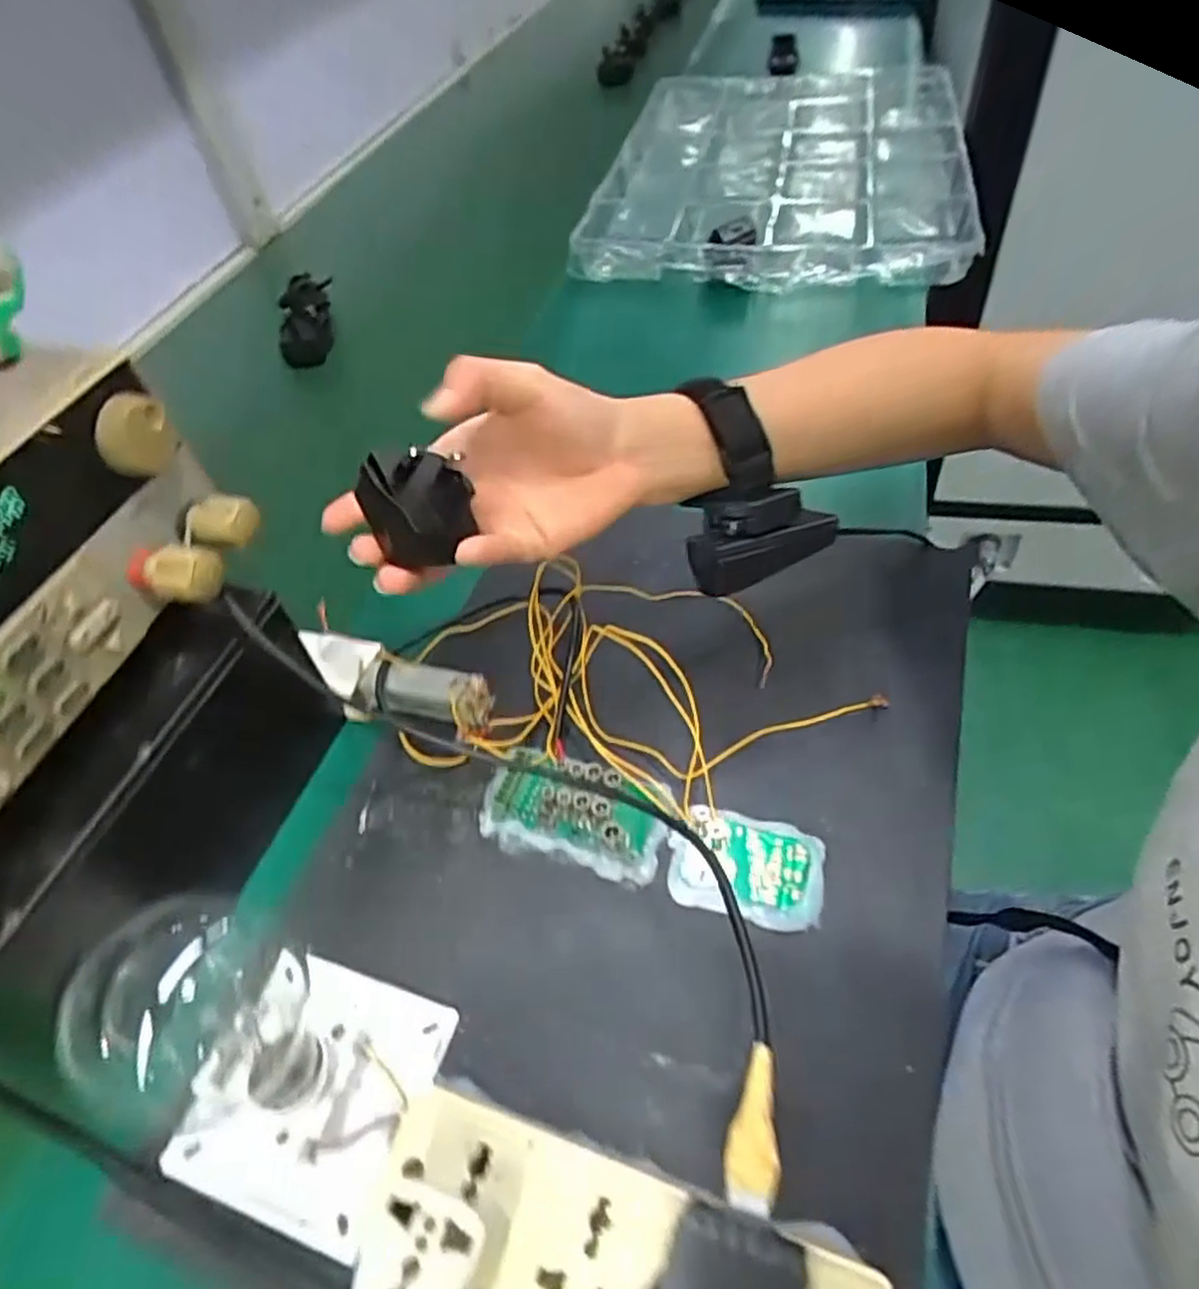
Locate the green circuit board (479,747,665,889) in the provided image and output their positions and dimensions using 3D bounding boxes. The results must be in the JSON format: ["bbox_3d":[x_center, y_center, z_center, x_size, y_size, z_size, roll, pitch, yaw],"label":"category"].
[{"bbox_3d":[-0.013,0.080,0.372,0.088,0.019,0.048,17,54,20],"label":"green circuit board"}]

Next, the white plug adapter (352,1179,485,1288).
[{"bbox_3d":[-0.054,0.194,0.240,0.037,0.034,0.037,3,51,10],"label":"white plug adapter"}]

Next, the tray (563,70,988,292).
[{"bbox_3d":[0.212,-0.553,0.865,0.360,0.043,0.581,8,52,11],"label":"tray"}]

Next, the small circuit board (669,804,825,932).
[{"bbox_3d":[0.068,0.102,0.354,0.069,0.008,0.047,8,52,14],"label":"small circuit board"}]

